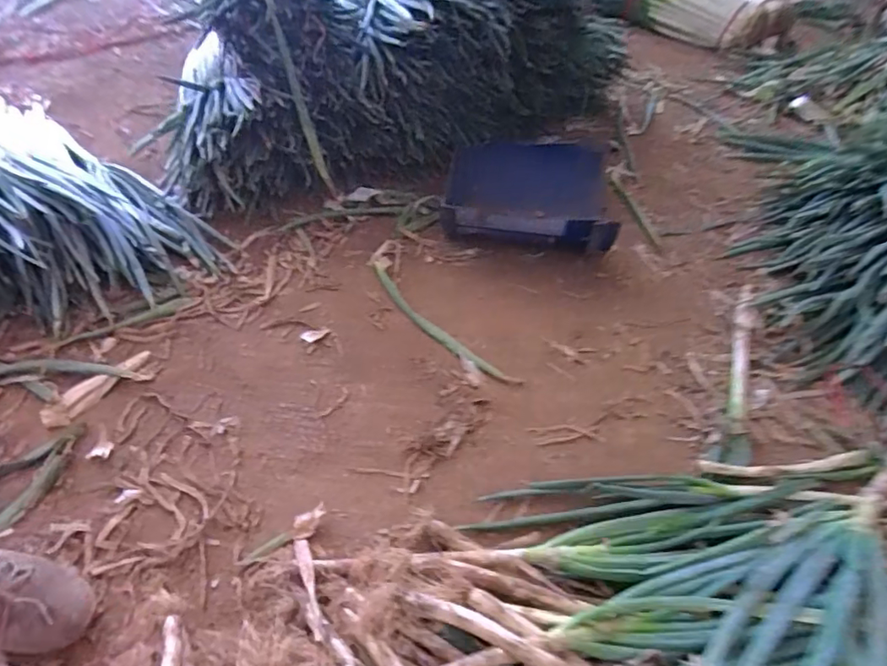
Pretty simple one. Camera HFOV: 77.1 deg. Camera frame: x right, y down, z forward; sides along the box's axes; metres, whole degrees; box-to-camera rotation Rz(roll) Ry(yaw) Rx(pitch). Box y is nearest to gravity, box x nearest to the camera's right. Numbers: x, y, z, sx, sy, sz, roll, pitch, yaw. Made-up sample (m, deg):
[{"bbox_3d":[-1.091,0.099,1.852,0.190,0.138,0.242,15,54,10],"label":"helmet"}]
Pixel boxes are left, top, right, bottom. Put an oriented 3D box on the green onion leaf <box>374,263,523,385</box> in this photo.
[{"bbox_3d":[-0.018,-0.019,1.105,0.051,0.010,0.419,-31,57,-31],"label":"green onion leaf"}]

